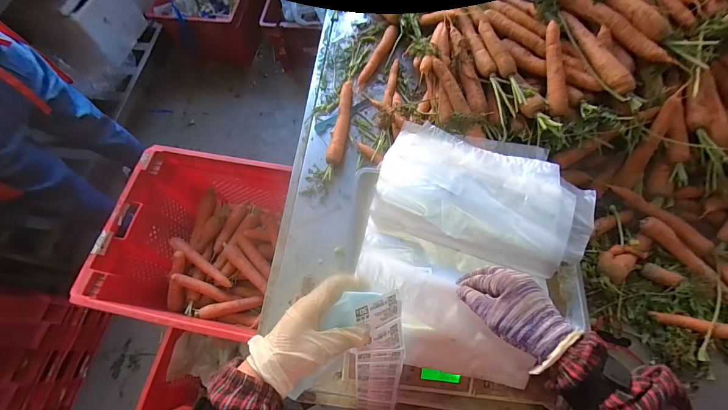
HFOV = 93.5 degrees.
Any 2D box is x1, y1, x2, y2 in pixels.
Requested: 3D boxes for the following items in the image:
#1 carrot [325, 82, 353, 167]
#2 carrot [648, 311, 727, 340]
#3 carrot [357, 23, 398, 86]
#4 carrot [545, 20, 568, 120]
[{"bbox_3d":[-0.045,-0.174,0.718,0.031,0.030,0.212,7,67,5],"label":"carrot"},{"bbox_3d":[0.520,0.188,0.535,0.125,0.015,0.021,10,67,6],"label":"carrot"},{"bbox_3d":[0.031,-0.349,0.793,0.028,0.029,0.165,30,71,14],"label":"carrot"},{"bbox_3d":[0.327,-0.232,0.585,0.027,0.024,0.157,-4,88,0],"label":"carrot"}]

